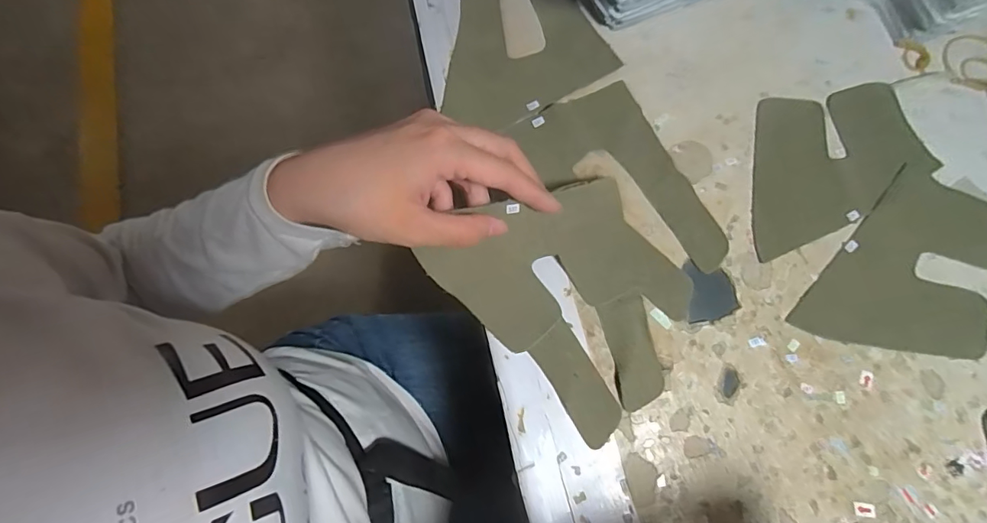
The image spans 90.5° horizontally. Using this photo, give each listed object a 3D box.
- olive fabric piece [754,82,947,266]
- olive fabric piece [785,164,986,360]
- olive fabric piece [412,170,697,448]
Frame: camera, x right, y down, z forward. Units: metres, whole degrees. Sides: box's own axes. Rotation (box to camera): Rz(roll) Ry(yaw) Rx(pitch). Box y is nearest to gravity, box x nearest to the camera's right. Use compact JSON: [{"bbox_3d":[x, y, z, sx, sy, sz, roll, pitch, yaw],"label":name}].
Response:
[{"bbox_3d":[0.224,-0.070,0.333,0.135,0.004,0.096,-21,76,-4],"label":"olive fabric piece"},{"bbox_3d":[0.270,0.012,0.310,0.094,0.004,0.142,41,81,10],"label":"olive fabric piece"},{"bbox_3d":[0.053,0.020,0.295,0.119,0.043,0.144,-40,78,-8],"label":"olive fabric piece"}]

